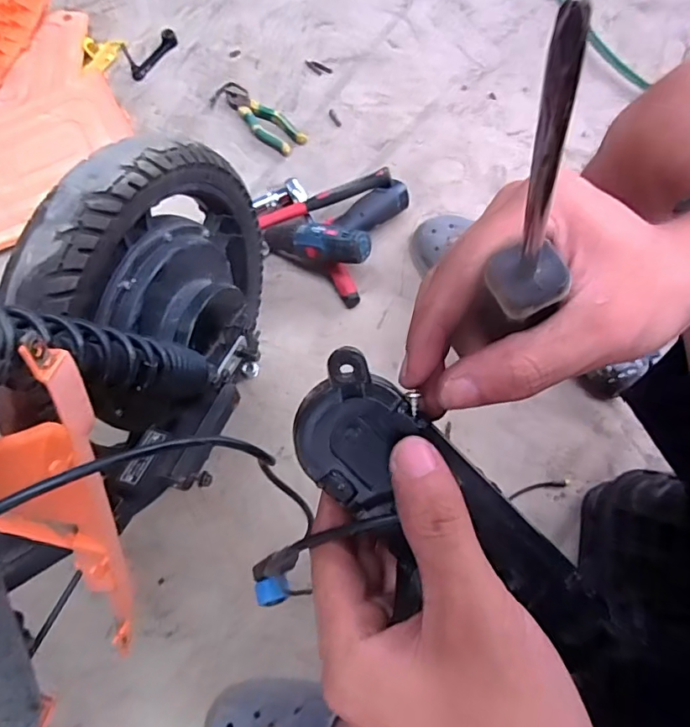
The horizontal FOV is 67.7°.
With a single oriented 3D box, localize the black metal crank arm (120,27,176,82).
[{"bbox_3d":[-0.374,-0.602,0.980,0.043,0.034,0.122,35,74,14],"label":"black metal crank arm"}]

